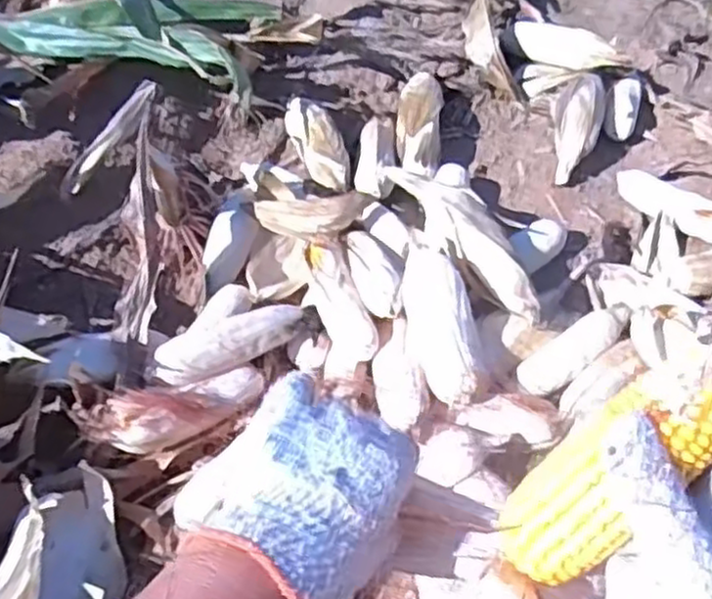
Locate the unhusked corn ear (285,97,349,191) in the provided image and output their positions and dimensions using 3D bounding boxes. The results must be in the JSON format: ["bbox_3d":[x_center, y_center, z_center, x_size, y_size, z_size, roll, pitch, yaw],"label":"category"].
[{"bbox_3d":[-0.057,-0.230,1.121,0.065,0.062,0.201,-16,55,-17],"label":"unhusked corn ear"}]

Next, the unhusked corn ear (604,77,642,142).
[{"bbox_3d":[0.448,-0.326,1.254,0.056,0.039,0.140,18,53,9],"label":"unhusked corn ear"}]

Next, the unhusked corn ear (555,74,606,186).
[{"bbox_3d":[0.352,-0.276,1.187,0.075,0.053,0.214,15,70,7],"label":"unhusked corn ear"}]

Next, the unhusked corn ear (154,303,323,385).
[{"bbox_3d":[-0.136,0.052,0.876,0.202,0.048,0.053,-25,58,-22],"label":"unhusked corn ear"}]

